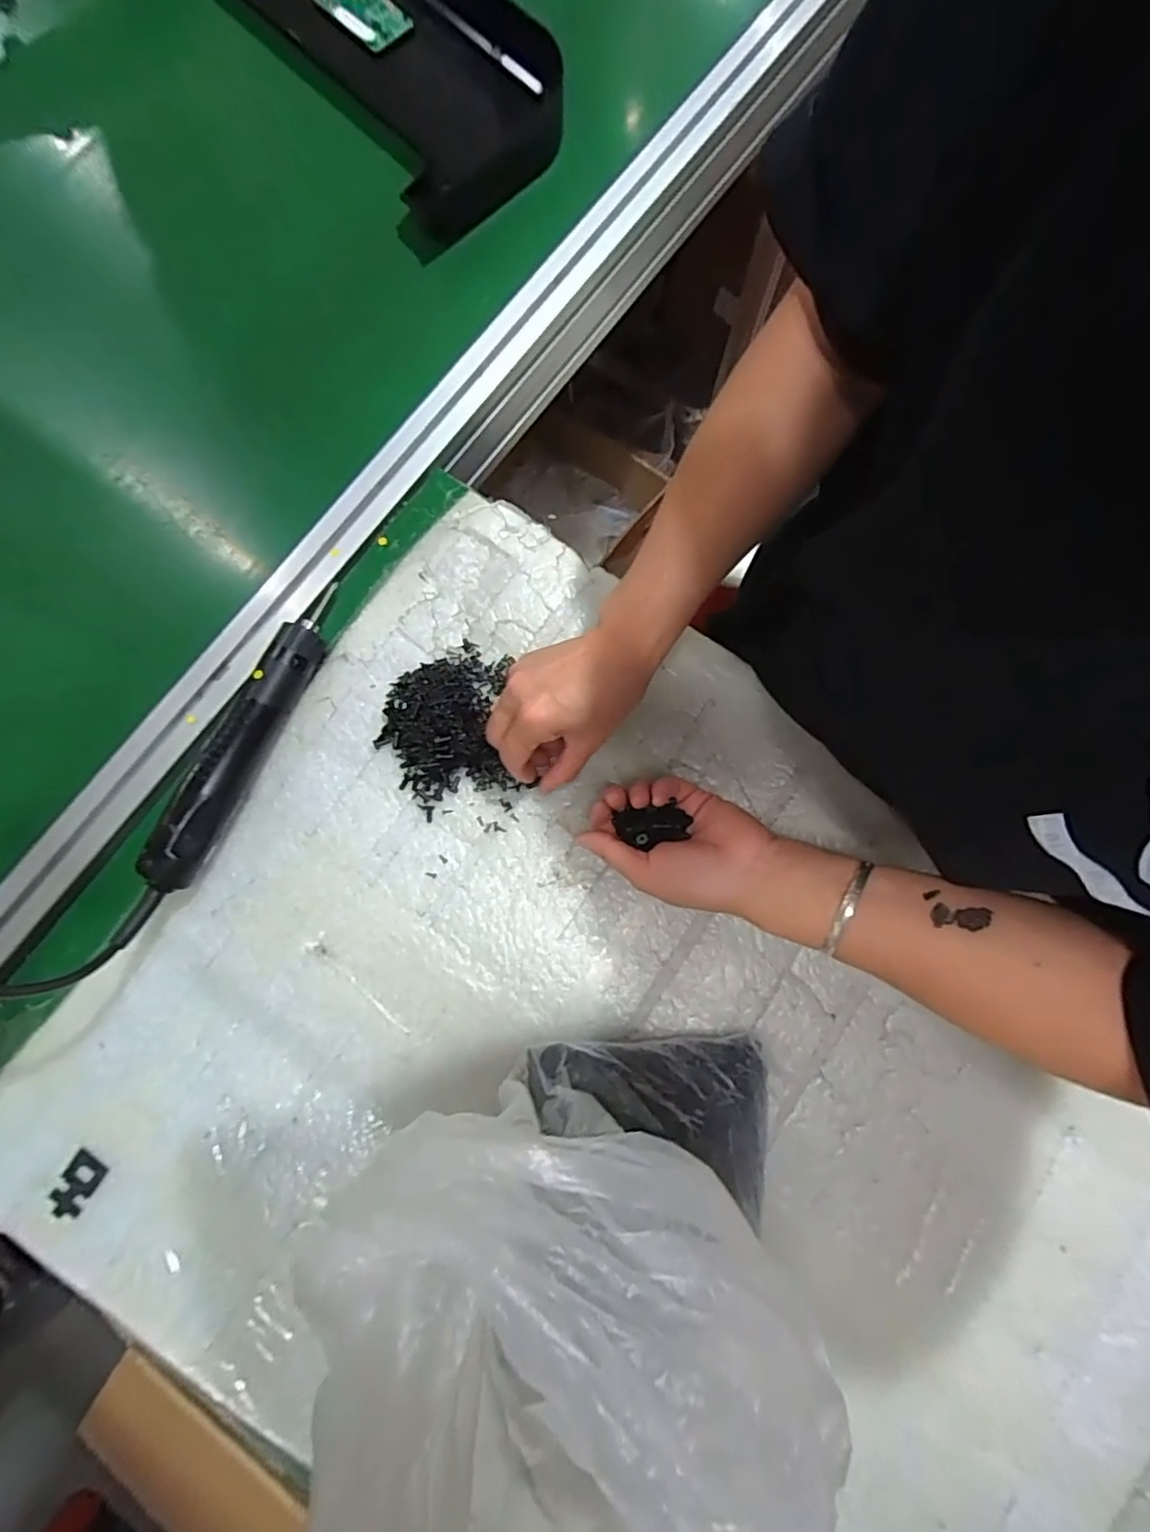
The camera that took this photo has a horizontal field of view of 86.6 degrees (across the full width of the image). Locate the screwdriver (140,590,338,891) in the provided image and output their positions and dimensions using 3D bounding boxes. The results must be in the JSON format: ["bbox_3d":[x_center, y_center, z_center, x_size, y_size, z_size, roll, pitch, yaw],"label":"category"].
[{"bbox_3d":[-0.231,-0.026,0.428,0.036,0.041,0.227,22,81,5],"label":"screwdriver"}]

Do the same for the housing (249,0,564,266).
[{"bbox_3d":[-0.221,-0.678,0.543,0.200,0.047,0.492,-40,82,-6],"label":"housing"}]

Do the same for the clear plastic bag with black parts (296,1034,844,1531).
[{"bbox_3d":[0.006,0.238,0.284,0.194,0.223,0.187,8,80,2],"label":"clear plastic bag with black parts"}]

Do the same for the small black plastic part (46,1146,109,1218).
[{"bbox_3d":[-0.328,0.275,0.401,0.026,0.004,0.040,32,82,6],"label":"small black plastic part"}]

